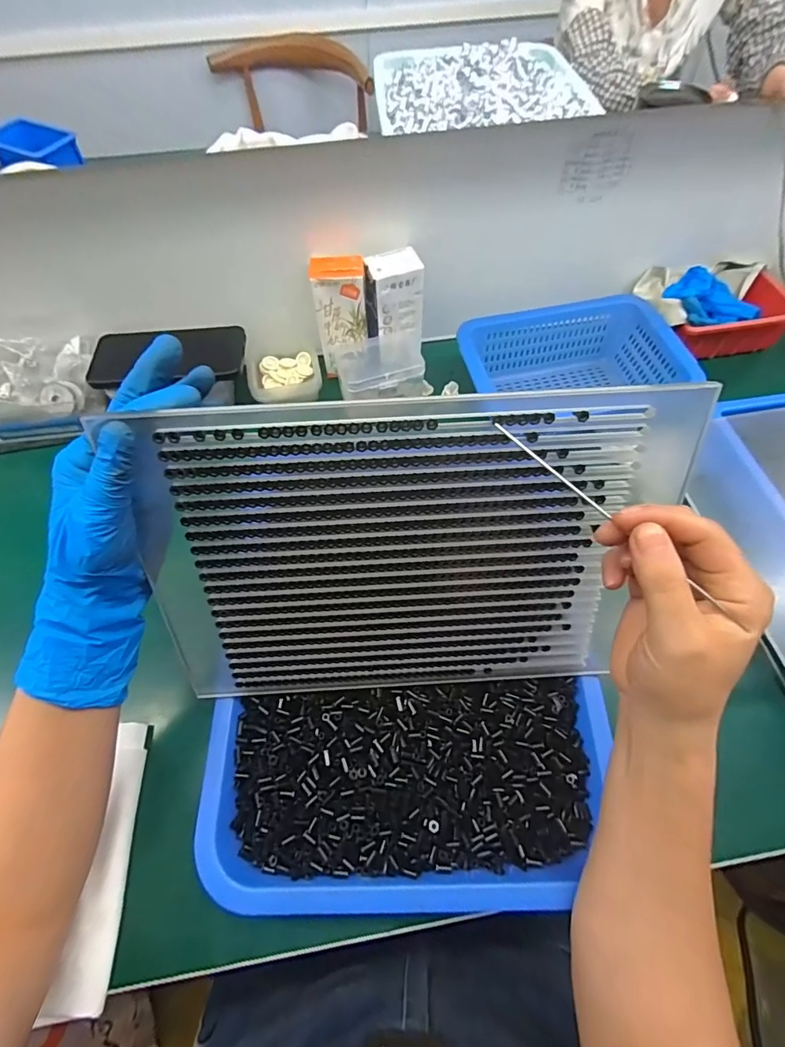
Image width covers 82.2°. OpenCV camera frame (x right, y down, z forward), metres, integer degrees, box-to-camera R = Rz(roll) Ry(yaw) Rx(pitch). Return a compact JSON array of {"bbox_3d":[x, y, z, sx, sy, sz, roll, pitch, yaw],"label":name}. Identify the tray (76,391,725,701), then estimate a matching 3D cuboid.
[{"bbox_3d":[0.009,0.028,0.298,0.324,0.220,0.012,-3,32,-1],"label":"tray"}]

